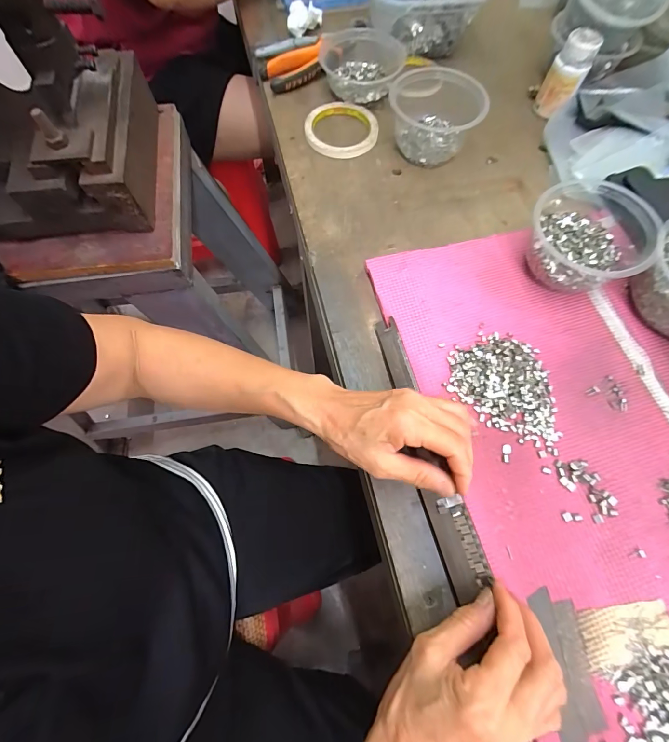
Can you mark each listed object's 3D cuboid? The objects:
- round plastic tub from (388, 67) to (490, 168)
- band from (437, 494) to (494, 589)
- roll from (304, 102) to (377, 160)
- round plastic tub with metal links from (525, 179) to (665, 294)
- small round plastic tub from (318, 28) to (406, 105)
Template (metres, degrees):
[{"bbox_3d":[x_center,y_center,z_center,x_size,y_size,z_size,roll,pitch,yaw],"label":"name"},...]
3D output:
[{"bbox_3d":[0.124,-0.322,0.453,0.110,0.063,0.105,0,68,0],"label":"round plastic tub"},{"bbox_3d":[0.106,0.135,0.286,0.019,0.009,0.067,-19,69,-7],"label":"band"},{"bbox_3d":[0.009,-0.326,0.481,0.096,0.011,0.098,15,69,6],"label":"roll"},{"bbox_3d":[0.253,-0.133,0.368,0.111,0.070,0.099,41,74,15],"label":"round plastic tub with metal links"},{"bbox_3d":[0.039,-0.425,0.500,0.117,0.043,0.108,2,68,1],"label":"small round plastic tub"}]

